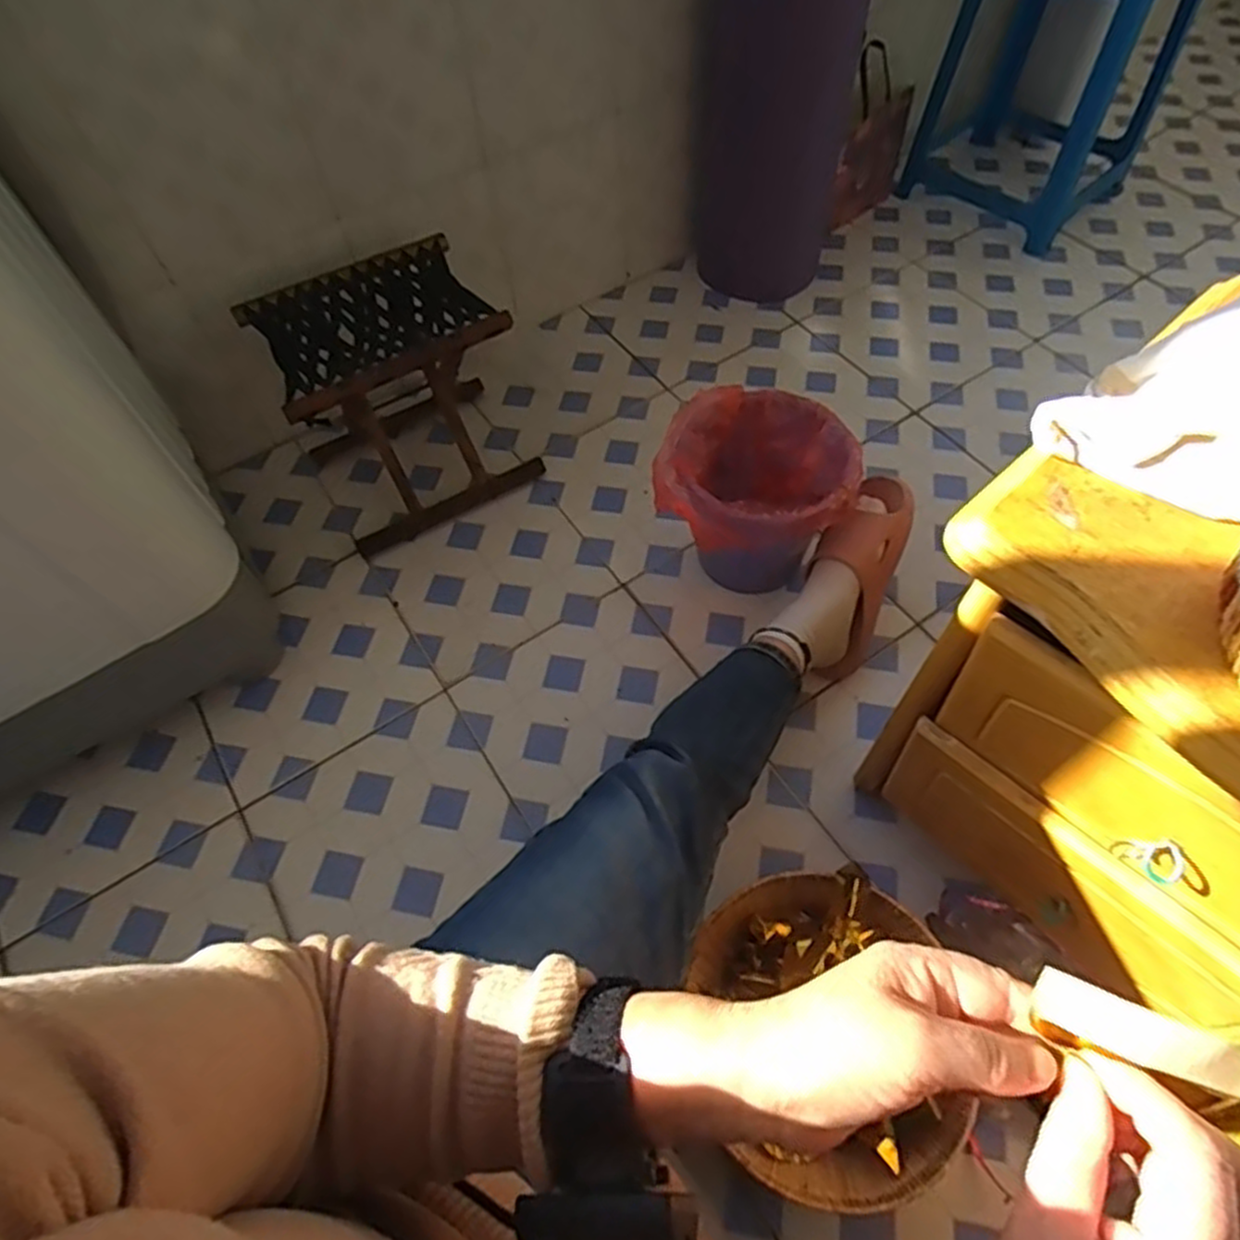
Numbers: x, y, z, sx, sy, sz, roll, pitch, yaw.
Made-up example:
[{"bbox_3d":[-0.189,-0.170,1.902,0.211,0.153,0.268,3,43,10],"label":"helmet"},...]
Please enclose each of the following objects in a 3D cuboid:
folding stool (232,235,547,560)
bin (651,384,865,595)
[{"bbox_3d":[-0.347,-0.354,1.148,0.311,0.310,0.271,-29,61,-14],"label":"folding stool"},{"bbox_3d":[0.190,-0.162,1.046,0.245,0.233,0.239,17,61,13],"label":"bin"}]

